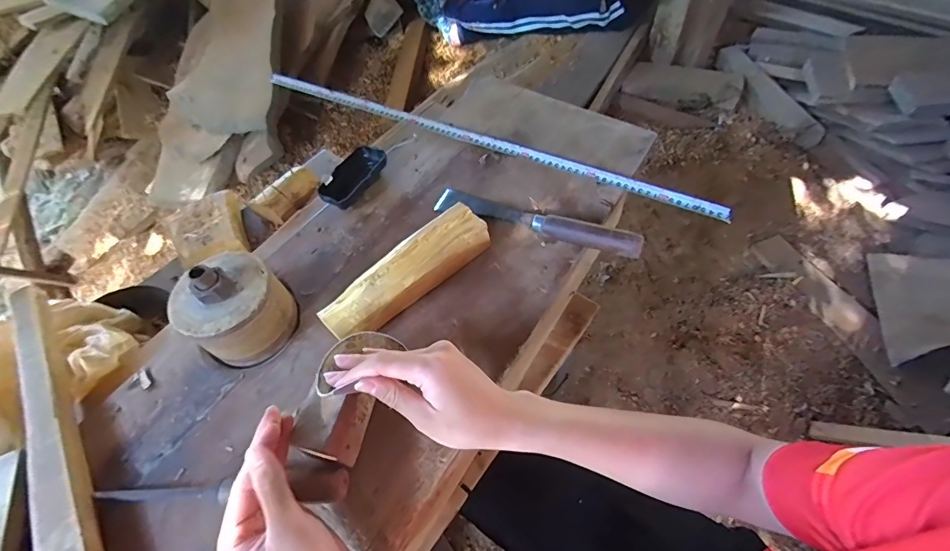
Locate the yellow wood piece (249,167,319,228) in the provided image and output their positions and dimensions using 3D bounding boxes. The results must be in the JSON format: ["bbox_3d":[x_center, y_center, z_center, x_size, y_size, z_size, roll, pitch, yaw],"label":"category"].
[{"bbox_3d":[-0.314,-0.139,0.713,0.063,0.040,0.115,25,60,19],"label":"yellow wood piece"}]

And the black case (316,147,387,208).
[{"bbox_3d":[-0.169,-0.136,0.594,0.057,0.026,0.109,24,60,18],"label":"black case"}]

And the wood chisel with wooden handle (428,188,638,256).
[{"bbox_3d":[0.072,-0.073,0.527,0.261,0.041,0.034,19,58,15],"label":"wood chisel with wooden handle"}]

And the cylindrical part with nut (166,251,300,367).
[{"bbox_3d":[-0.257,0.031,0.450,0.090,0.100,0.097,-1,55,2],"label":"cylindrical part with nut"}]

